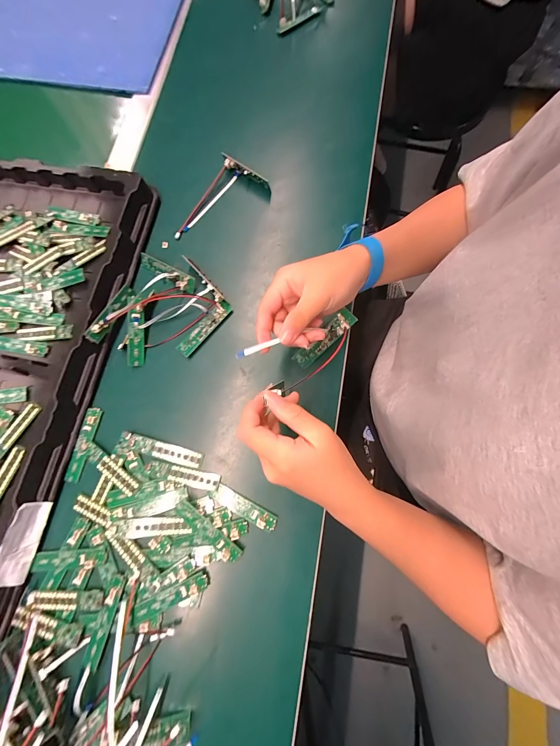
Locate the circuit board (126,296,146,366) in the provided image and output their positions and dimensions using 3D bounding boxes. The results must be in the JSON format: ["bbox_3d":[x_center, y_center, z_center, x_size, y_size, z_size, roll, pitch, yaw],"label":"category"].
[{"bbox_3d":[-0.176,-0.051,0.351,0.018,0.011,0.083,1,94,1],"label":"circuit board"}]

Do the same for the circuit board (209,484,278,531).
[{"bbox_3d":[-0.039,0.144,0.308,0.075,0.010,0.018,25,77,7],"label":"circuit board"}]

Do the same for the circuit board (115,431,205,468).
[{"bbox_3d":[-0.134,0.088,0.324,0.097,0.011,0.023,13,76,4],"label":"circuit board"}]

